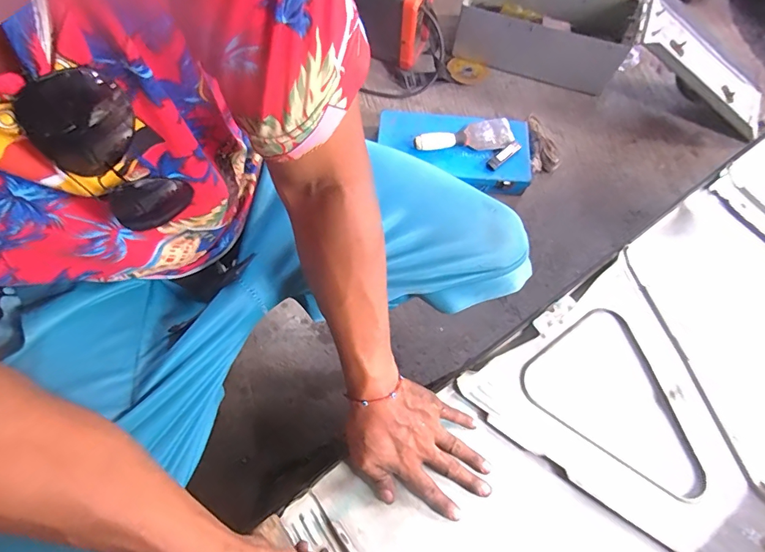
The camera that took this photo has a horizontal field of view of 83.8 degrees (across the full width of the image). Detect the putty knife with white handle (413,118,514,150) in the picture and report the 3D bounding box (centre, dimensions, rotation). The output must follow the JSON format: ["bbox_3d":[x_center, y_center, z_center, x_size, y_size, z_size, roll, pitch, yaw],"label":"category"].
[{"bbox_3d":[0.160,-0.265,0.815,0.199,0.016,0.073,-14,69,-18],"label":"putty knife with white handle"}]

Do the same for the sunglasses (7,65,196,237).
[{"bbox_3d":[-0.171,-0.072,0.275,0.057,0.153,0.036,-39,74,-15],"label":"sunglasses"}]

